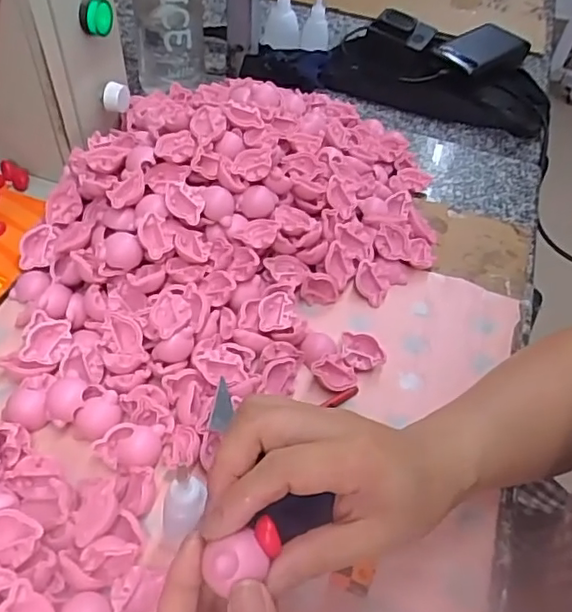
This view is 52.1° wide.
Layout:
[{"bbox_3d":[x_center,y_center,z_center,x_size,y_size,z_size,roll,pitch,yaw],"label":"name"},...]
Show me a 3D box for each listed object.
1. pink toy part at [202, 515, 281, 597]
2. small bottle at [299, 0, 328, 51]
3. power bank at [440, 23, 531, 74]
[{"bbox_3d":[-0.018,0.105,0.246,0.032,0.013,0.020,-14,50,-18],"label":"pink toy part"},{"bbox_3d":[0.038,-0.352,0.723,0.033,0.061,0.043,6,47,0],"label":"small bottle"},{"bbox_3d":[0.252,-0.329,0.745,0.128,0.010,0.066,-30,68,-27],"label":"power bank"}]

